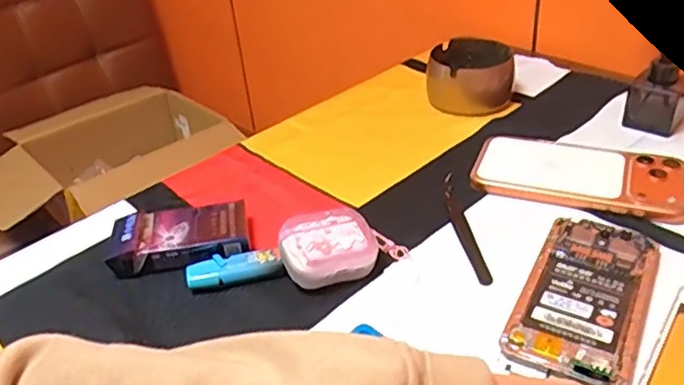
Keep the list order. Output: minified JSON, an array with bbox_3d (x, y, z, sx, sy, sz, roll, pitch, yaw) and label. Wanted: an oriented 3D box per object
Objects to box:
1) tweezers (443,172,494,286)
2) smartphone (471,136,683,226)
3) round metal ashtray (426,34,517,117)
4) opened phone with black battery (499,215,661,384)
[{"bbox_3d":[0.091,0.024,0.473,0.012,0.008,0.120,-7,35,-2],"label":"tweezers"},{"bbox_3d":[0.193,-0.014,0.513,0.163,0.013,0.074,10,37,21],"label":"smartphone"},{"bbox_3d":[0.132,-0.121,0.649,0.086,0.043,0.095,5,36,15],"label":"round metal ashtray"},{"bbox_3d":[0.155,0.065,0.401,0.069,0.014,0.138,15,39,27],"label":"opened phone with black battery"}]

